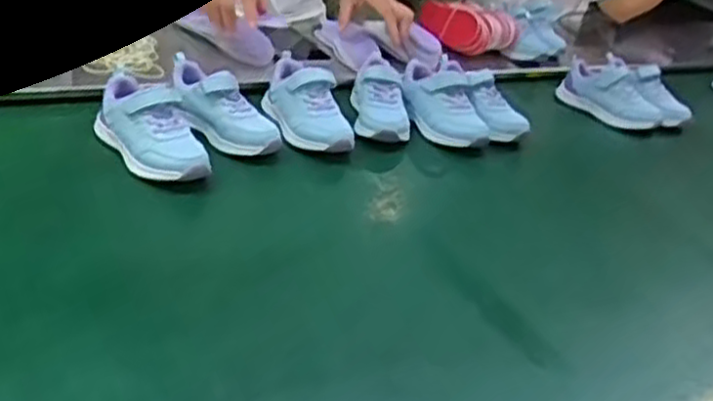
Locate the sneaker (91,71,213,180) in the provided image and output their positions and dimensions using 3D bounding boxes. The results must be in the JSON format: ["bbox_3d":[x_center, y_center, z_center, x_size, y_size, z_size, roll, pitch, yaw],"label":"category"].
[{"bbox_3d":[-0.241,-0.086,0.886,0.067,0.083,0.151,-17,41,-40],"label":"sneaker"}]

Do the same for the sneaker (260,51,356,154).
[{"bbox_3d":[-0.072,-0.131,1.031,0.083,0.088,0.164,-8,36,-30],"label":"sneaker"}]

